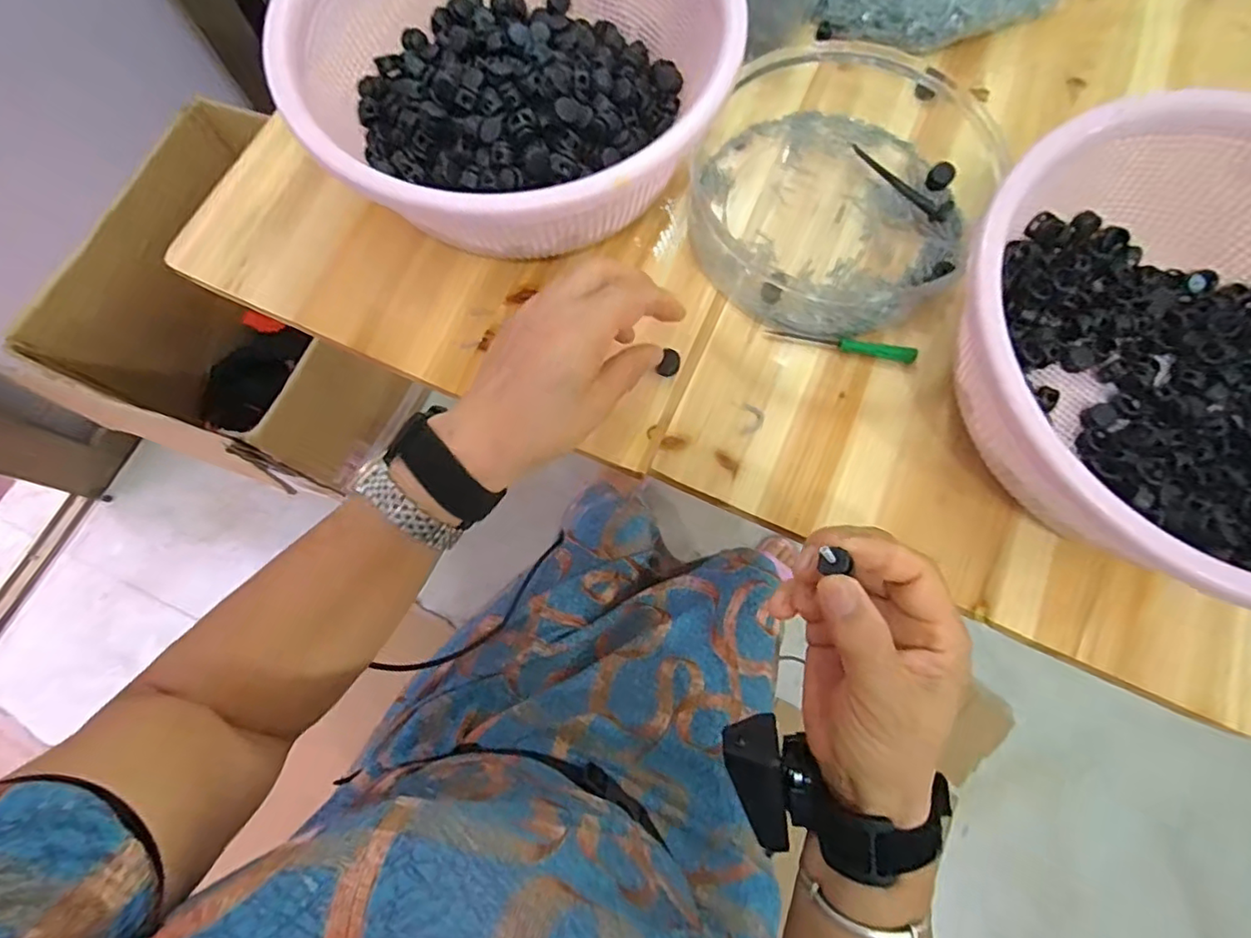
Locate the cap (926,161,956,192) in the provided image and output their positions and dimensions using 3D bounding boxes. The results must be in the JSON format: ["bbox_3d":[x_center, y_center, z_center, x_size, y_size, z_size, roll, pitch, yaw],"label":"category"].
[{"bbox_3d":[0.225,-0.209,0.422,0.014,0.014,0.015,0,73,1],"label":"cap"}]

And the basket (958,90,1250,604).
[{"bbox_3d":[0.297,-0.046,0.327,0.250,0.111,0.242,0,73,1],"label":"basket"}]

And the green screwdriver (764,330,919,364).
[{"bbox_3d":[0.144,-0.083,0.393,0.096,0.008,0.009,11,74,4],"label":"green screwdriver"}]

